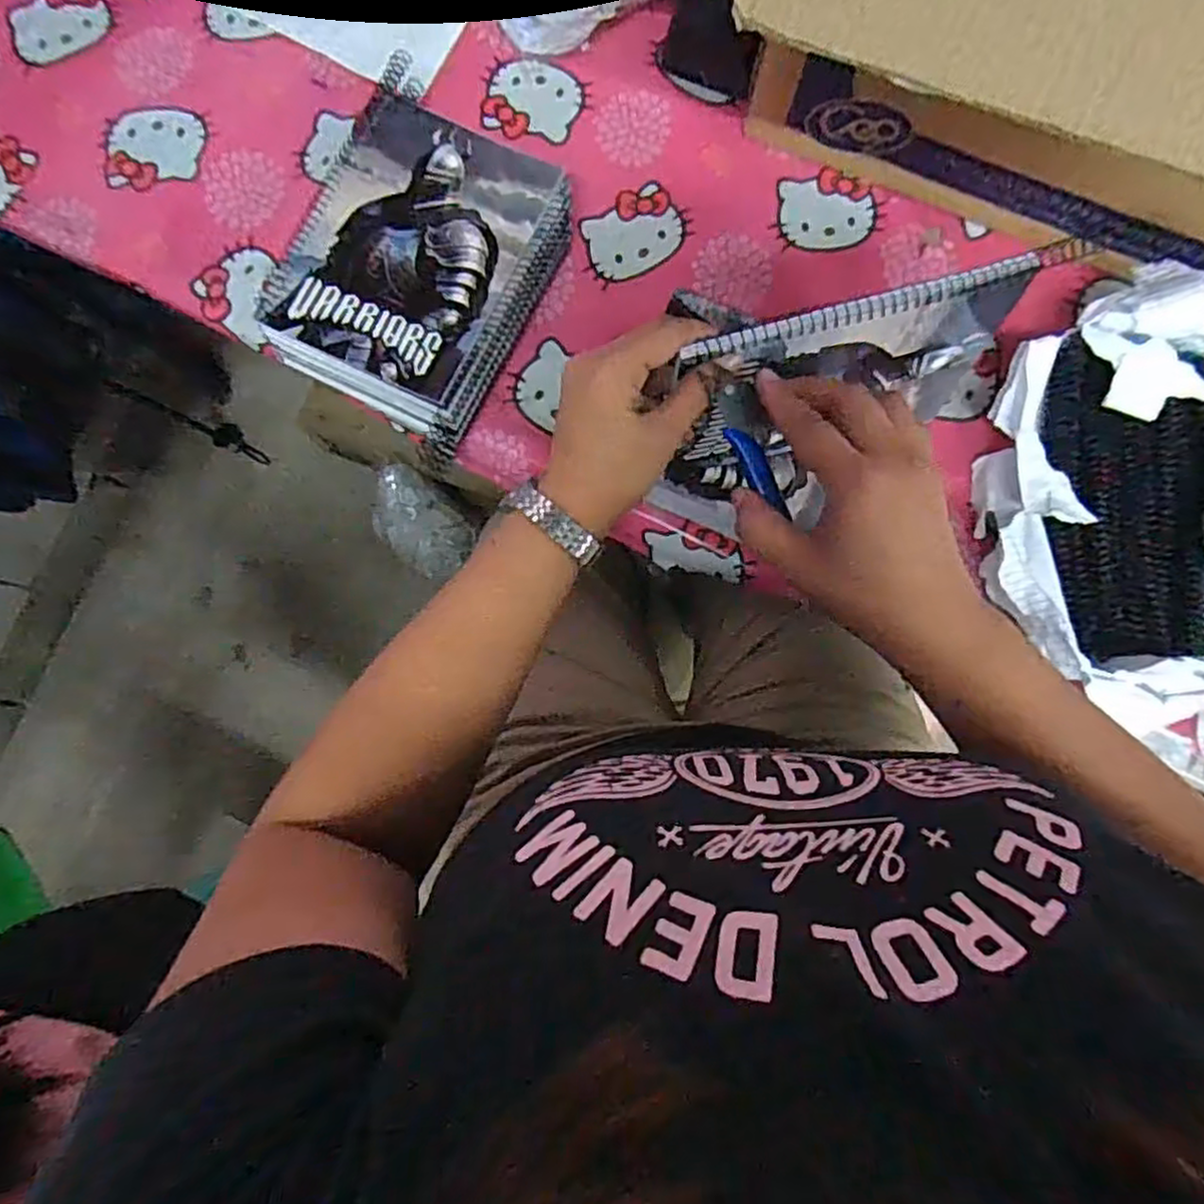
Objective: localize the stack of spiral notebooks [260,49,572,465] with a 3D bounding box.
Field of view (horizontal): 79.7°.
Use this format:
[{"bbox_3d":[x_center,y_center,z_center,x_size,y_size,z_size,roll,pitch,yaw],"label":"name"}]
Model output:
[{"bbox_3d":[-0.135,-0.249,0.542,0.173,0.064,0.230,26,83,3],"label":"stack of spiral notebooks"}]

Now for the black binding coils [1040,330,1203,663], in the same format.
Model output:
[{"bbox_3d":[0.390,-0.072,0.530,0.143,0.042,0.235,9,83,1],"label":"black binding coils"}]

